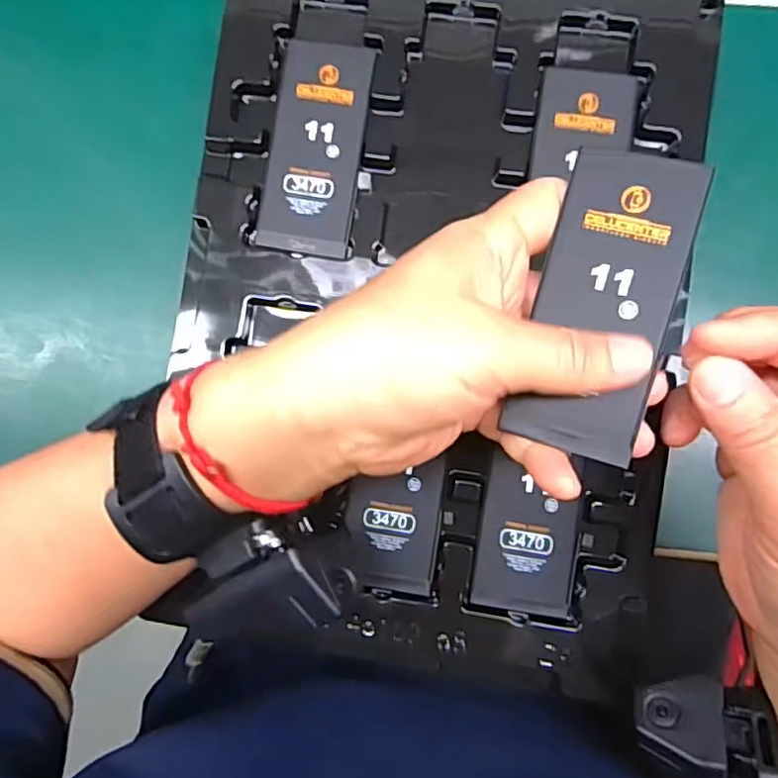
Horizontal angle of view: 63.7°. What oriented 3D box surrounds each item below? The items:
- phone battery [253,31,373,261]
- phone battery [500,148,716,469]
[{"bbox_3d":[-0.034,-0.113,0.293,0.043,0.004,0.099,9,88,3],"label":"phone battery"},{"bbox_3d":[0.071,-0.028,0.206,0.042,0.004,0.098,15,92,16],"label":"phone battery"}]

